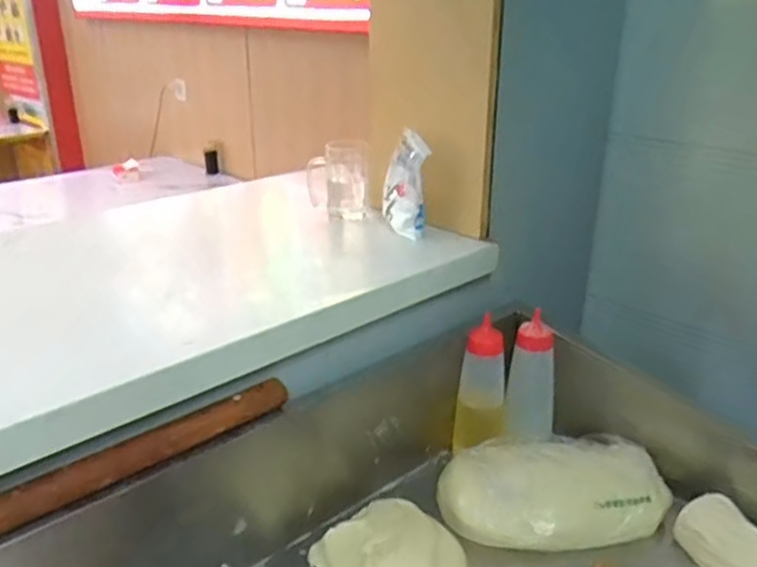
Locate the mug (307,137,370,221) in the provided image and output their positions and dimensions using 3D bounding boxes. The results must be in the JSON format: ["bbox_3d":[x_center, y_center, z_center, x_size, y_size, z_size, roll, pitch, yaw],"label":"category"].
[{"bbox_3d":[-0.064,-0.165,1.108,0.098,0.115,0.069,-2,23,-6],"label":"mug"}]

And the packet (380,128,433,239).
[{"bbox_3d":[0.039,-0.149,1.034,0.026,0.156,0.102,-10,37,-31],"label":"packet"}]

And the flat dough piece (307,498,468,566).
[{"bbox_3d":[0.019,0.308,0.789,0.157,0.044,0.149,-13,23,-25],"label":"flat dough piece"}]

